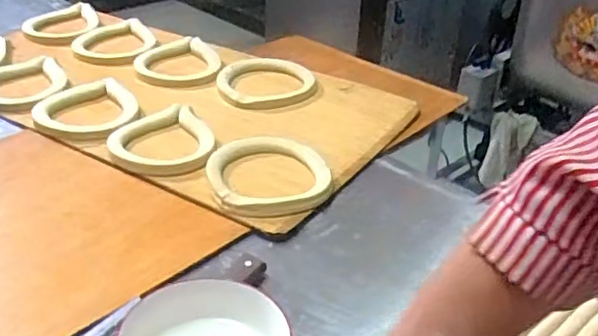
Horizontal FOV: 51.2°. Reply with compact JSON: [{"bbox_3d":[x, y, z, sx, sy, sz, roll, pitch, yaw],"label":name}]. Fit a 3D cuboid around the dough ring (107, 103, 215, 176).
[{"bbox_3d":[-0.187,-0.038,0.850,0.136,0.016,0.160,-12,33,-18],"label":"dough ring"}]

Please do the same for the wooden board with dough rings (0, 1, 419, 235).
[{"bbox_3d":[-0.239,-0.143,1.013,0.782,0.027,0.406,18,36,28],"label":"wooden board with dough rings"}]

